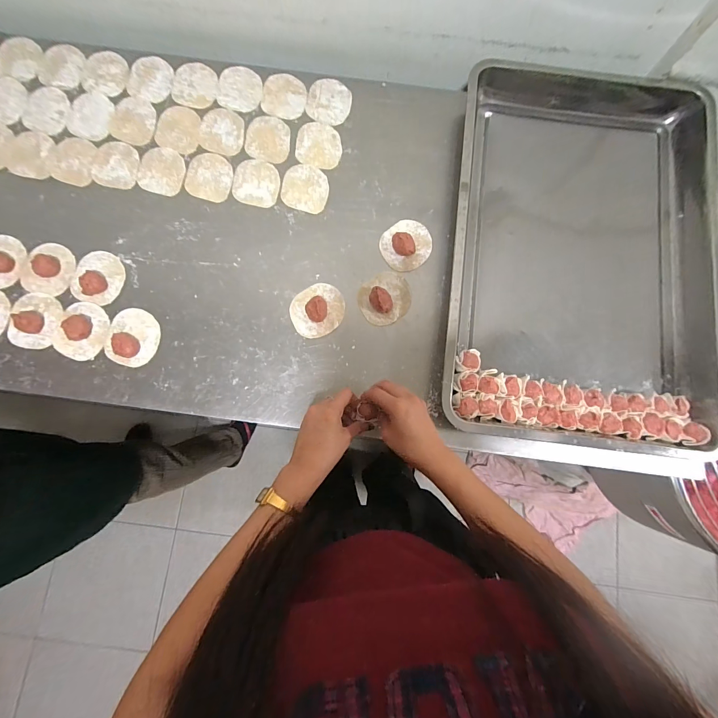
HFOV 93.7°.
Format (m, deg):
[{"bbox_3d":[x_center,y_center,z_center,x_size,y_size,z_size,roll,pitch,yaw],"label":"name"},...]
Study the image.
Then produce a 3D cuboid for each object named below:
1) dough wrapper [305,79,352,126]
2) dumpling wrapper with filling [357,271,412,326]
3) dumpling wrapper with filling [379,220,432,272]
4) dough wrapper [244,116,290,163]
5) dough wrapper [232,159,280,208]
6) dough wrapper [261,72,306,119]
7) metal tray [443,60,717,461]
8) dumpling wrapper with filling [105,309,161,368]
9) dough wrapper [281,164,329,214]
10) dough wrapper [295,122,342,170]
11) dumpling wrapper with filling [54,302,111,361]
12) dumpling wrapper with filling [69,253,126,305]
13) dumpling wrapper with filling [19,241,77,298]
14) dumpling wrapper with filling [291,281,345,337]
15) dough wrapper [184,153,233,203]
[{"bbox_3d":[-0.051,-0.443,0.577,0.074,0.004,0.087,12,81,0],"label":"dough wrapper"},{"bbox_3d":[0.042,-0.096,0.515,0.084,0.021,0.075,-34,84,-6],"label":"dumpling wrapper with filling"},{"bbox_3d":[0.078,-0.183,0.530,0.082,0.022,0.076,0,82,-2],"label":"dumpling wrapper with filling"},{"bbox_3d":[-0.152,-0.370,0.564,0.072,0.004,0.085,4,82,-1],"label":"dough wrapper"},{"bbox_3d":[-0.166,-0.288,0.548,0.075,0.004,0.080,0,82,-2],"label":"dough wrapper"},{"bbox_3d":[-0.128,-0.452,0.578,0.074,0.004,0.087,5,82,-1],"label":"dough wrapper"},{"bbox_3d":[0.335,-0.169,0.519,0.383,0.057,0.609,7,81,-1],"label":"metal tray"},{"bbox_3d":[-0.340,-0.034,0.498,0.073,0.024,0.084,19,81,1],"label":"dumpling wrapper with filling"},{"bbox_3d":[-0.087,-0.280,0.549,0.077,0.004,0.079,0,82,-2],"label":"dough wrapper"},{"bbox_3d":[-0.067,-0.357,0.563,0.074,0.004,0.085,2,82,-2],"label":"dough wrapper"},{"bbox_3d":[-0.416,-0.043,0.499,0.078,0.024,0.082,0,82,-2],"label":"dumpling wrapper with filling"},{"bbox_3d":[-0.402,-0.126,0.513,0.073,0.016,0.081,23,82,2],"label":"dumpling wrapper with filling"},{"bbox_3d":[-0.477,-0.139,0.515,0.077,0.011,0.079,0,82,-2],"label":"dumpling wrapper with filling"},{"bbox_3d":[-0.063,-0.077,0.509,0.082,0.023,0.078,0,82,-2],"label":"dumpling wrapper with filling"},{"bbox_3d":[-0.244,-0.298,0.548,0.075,0.004,0.084,9,81,-1],"label":"dough wrapper"}]

